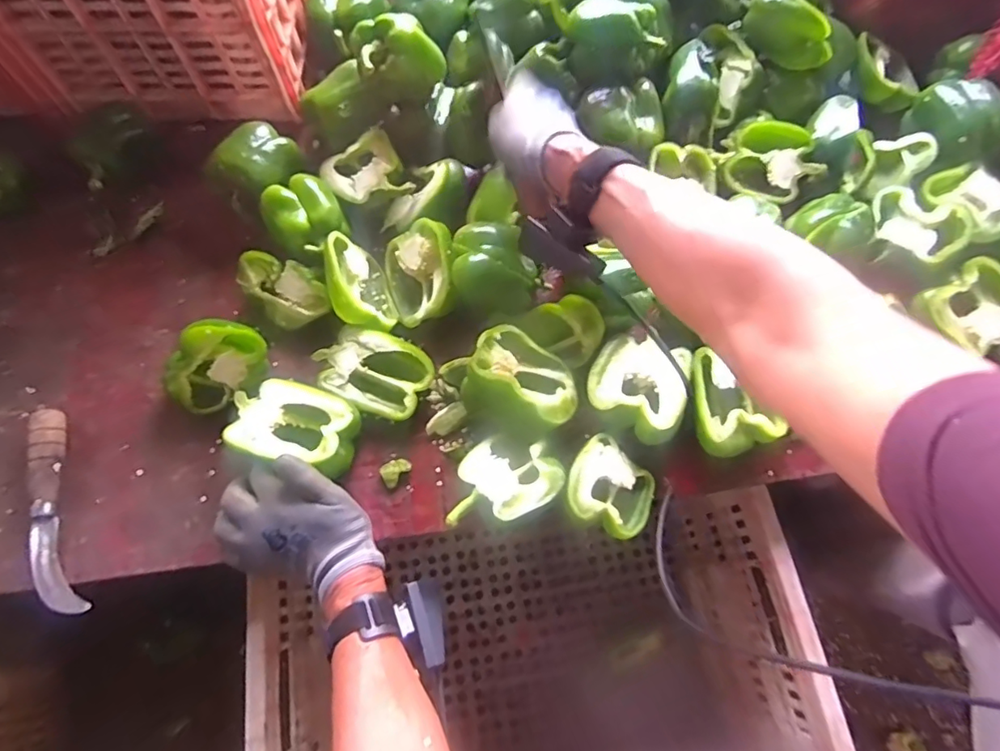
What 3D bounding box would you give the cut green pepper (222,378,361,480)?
[{"bbox_3d":[-0.192,0.050,0.504,0.112,0.046,0.086,7,48,4],"label":"cut green pepper"}]

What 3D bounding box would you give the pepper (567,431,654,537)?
[{"bbox_3d":[0.100,0.097,0.480,0.078,0.049,0.081,0,67,0],"label":"pepper"}]

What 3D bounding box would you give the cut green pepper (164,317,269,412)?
[{"bbox_3d":[-0.269,-0.007,0.518,0.106,0.079,0.061,-21,69,-8],"label":"cut green pepper"}]

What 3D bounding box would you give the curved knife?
[{"bbox_3d":[-0.408,0.120,0.491,0.038,0.028,0.183,-18,69,-7],"label":"curved knife"}]

